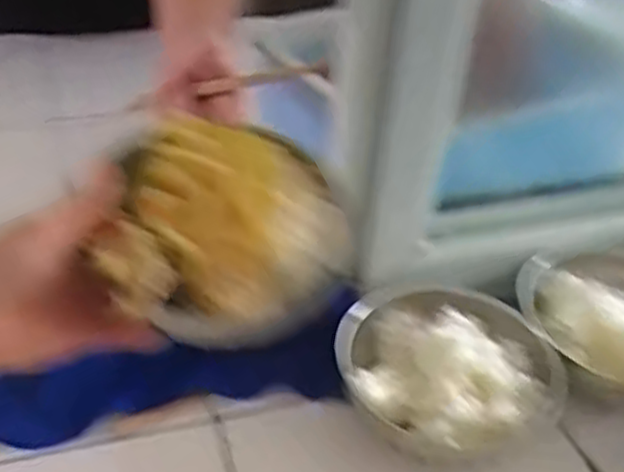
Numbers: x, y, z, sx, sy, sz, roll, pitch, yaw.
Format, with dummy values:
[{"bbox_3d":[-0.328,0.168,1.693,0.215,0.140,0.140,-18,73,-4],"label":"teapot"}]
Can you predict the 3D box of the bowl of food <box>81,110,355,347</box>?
[{"bbox_3d":[-0.045,-0.007,0.451,0.131,0.070,0.120,3,37,-2],"label":"bowl of food"}]

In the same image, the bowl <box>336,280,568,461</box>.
[{"bbox_3d":[0.092,0.106,0.582,0.141,0.080,0.147,3,37,-2],"label":"bowl"}]

